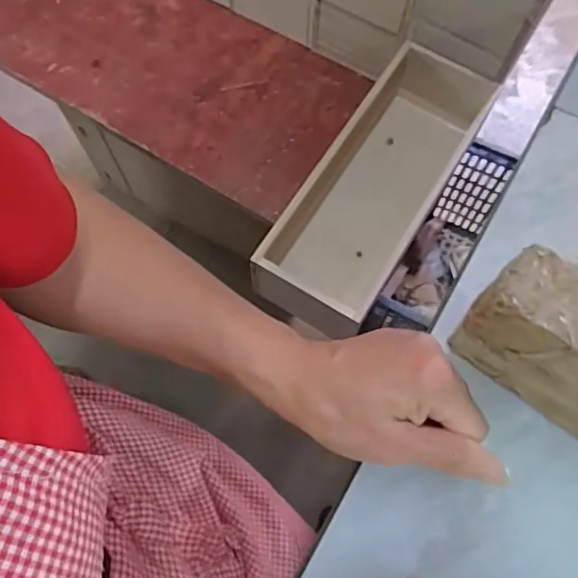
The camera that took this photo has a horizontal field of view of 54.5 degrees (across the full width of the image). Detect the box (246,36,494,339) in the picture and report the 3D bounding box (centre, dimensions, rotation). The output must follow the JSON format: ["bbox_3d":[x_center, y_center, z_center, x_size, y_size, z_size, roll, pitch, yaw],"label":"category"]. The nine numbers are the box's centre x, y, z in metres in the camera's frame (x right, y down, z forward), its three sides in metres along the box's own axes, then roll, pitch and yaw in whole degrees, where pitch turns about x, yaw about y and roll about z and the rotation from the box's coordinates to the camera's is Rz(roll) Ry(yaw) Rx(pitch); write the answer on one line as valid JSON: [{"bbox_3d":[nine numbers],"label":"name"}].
[{"bbox_3d":[0.098,-0.112,0.653,0.126,0.112,0.336,31,72,11],"label":"box"}]

